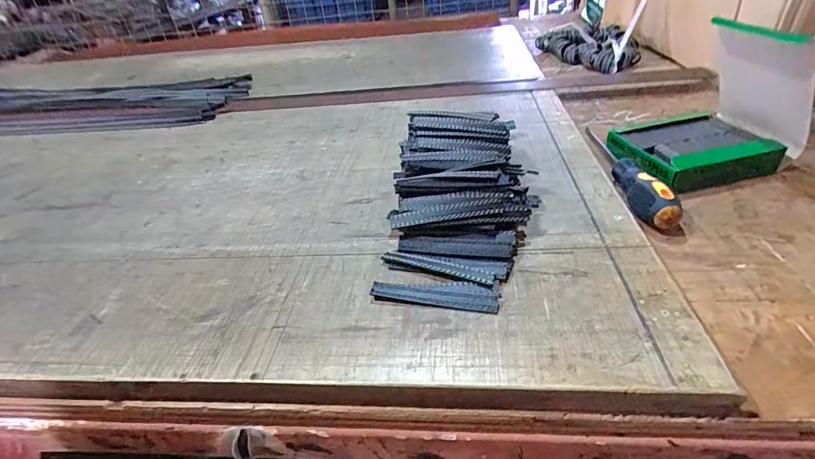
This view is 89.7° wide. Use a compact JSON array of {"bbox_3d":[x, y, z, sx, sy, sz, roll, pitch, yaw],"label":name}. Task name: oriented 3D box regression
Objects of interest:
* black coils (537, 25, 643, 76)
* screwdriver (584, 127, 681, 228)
[{"bbox_3d":[0.340,-0.345,0.782,0.147,0.035,0.210,-2,36,8],"label":"black coils"},{"bbox_3d":[0.223,-0.061,0.418,0.027,0.026,0.171,-5,36,4],"label":"screwdriver"}]

